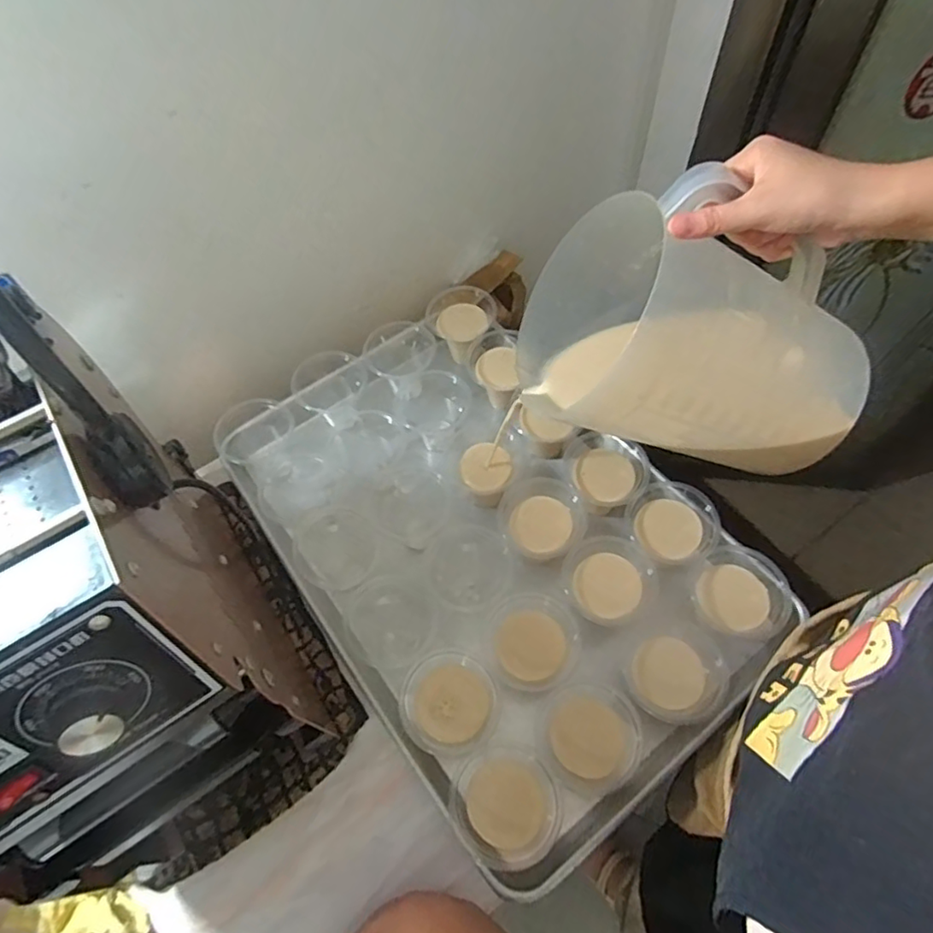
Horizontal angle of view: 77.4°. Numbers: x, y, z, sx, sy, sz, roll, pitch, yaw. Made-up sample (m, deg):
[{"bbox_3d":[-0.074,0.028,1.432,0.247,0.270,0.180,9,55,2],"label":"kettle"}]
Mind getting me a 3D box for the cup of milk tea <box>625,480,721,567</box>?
[{"bbox_3d":[0.219,0.071,0.640,0.092,0.085,0.097,-1,59,2],"label":"cup of milk tea"}]

